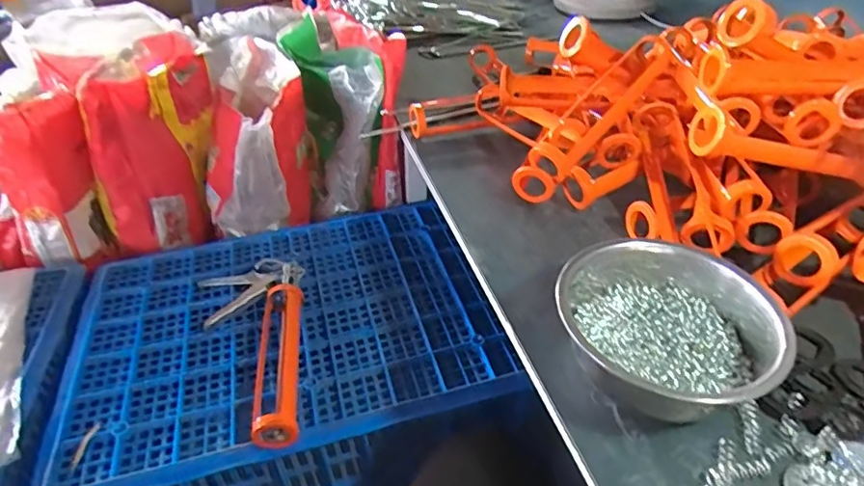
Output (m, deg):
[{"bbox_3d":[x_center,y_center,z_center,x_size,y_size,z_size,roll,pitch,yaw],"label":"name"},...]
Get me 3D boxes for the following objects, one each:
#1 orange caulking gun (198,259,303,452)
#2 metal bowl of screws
[{"bbox_3d":[-0.250,0.137,0.759,0.147,0.059,0.331,-12,39,-12],"label":"orange caulking gun"},{"bbox_3d":[0.205,0.077,0.477,0.162,0.085,0.181,-26,44,-27],"label":"metal bowl of screws"}]

